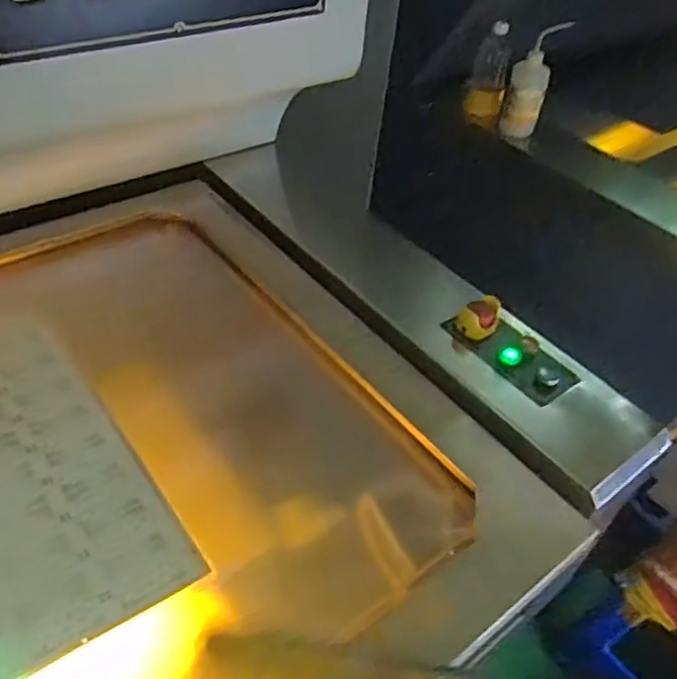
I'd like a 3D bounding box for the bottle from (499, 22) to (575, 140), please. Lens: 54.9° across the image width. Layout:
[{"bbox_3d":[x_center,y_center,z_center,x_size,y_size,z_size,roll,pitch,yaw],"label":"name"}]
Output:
[{"bbox_3d":[0.400,-0.538,1.363,0.090,0.220,0.086,19,45,12],"label":"bottle"}]

